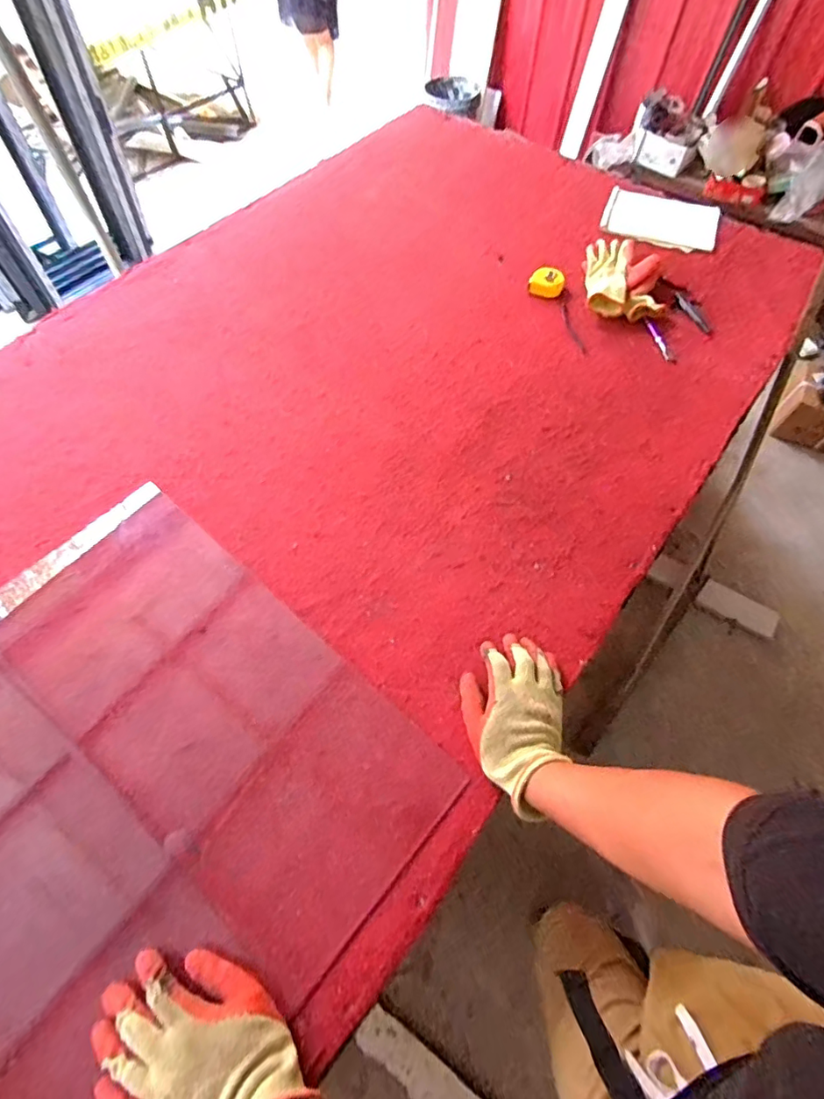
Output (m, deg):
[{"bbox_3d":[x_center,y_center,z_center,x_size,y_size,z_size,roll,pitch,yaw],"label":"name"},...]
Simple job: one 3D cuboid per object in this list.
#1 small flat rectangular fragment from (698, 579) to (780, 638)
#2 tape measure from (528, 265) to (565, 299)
[{"bbox_3d":[1.062,0.192,1.593,0.270,0.018,0.104,26,65,0],"label":"small flat rectangular fragment"},{"bbox_3d":[0.285,-0.567,1.037,0.072,0.030,0.065,13,63,8],"label":"tape measure"}]

